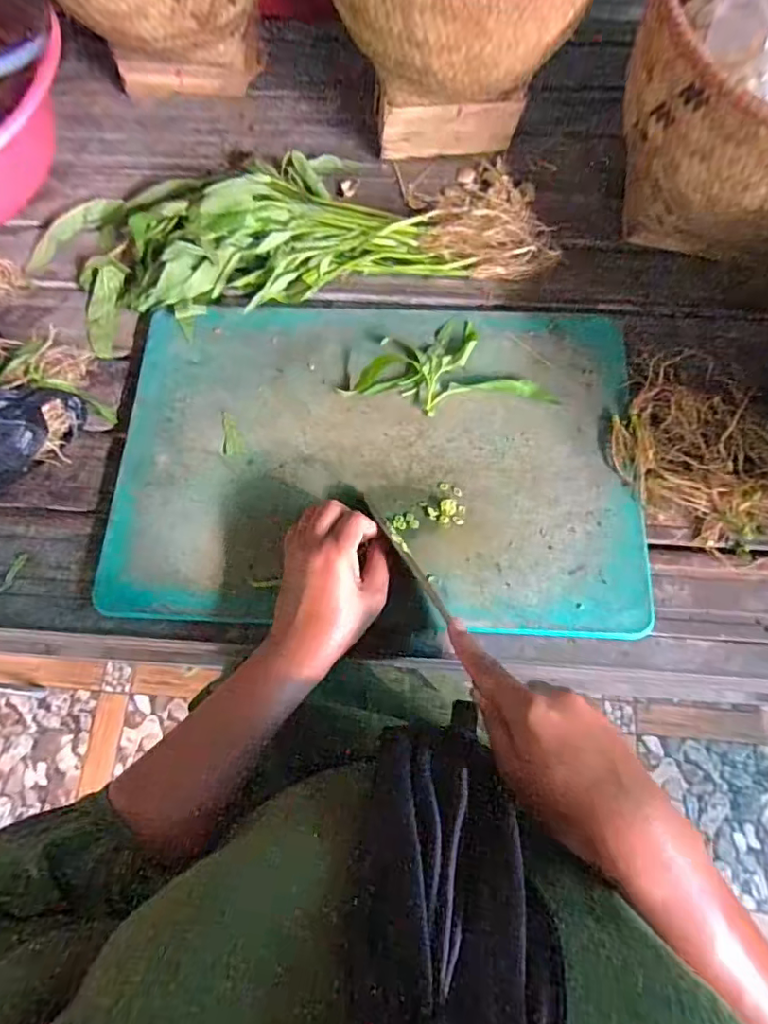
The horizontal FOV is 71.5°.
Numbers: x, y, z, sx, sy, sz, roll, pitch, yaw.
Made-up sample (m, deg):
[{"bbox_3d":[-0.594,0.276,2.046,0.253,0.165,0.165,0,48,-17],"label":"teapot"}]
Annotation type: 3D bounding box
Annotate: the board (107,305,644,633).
[{"bbox_3d":[-0.007,-0.055,0.471,0.440,0.023,0.305,2,74,2],"label":"board"}]

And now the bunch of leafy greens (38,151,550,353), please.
[{"bbox_3d":[-0.089,-0.290,0.540,0.485,0.047,0.198,-10,75,-2],"label":"bunch of leafy greens"}]

